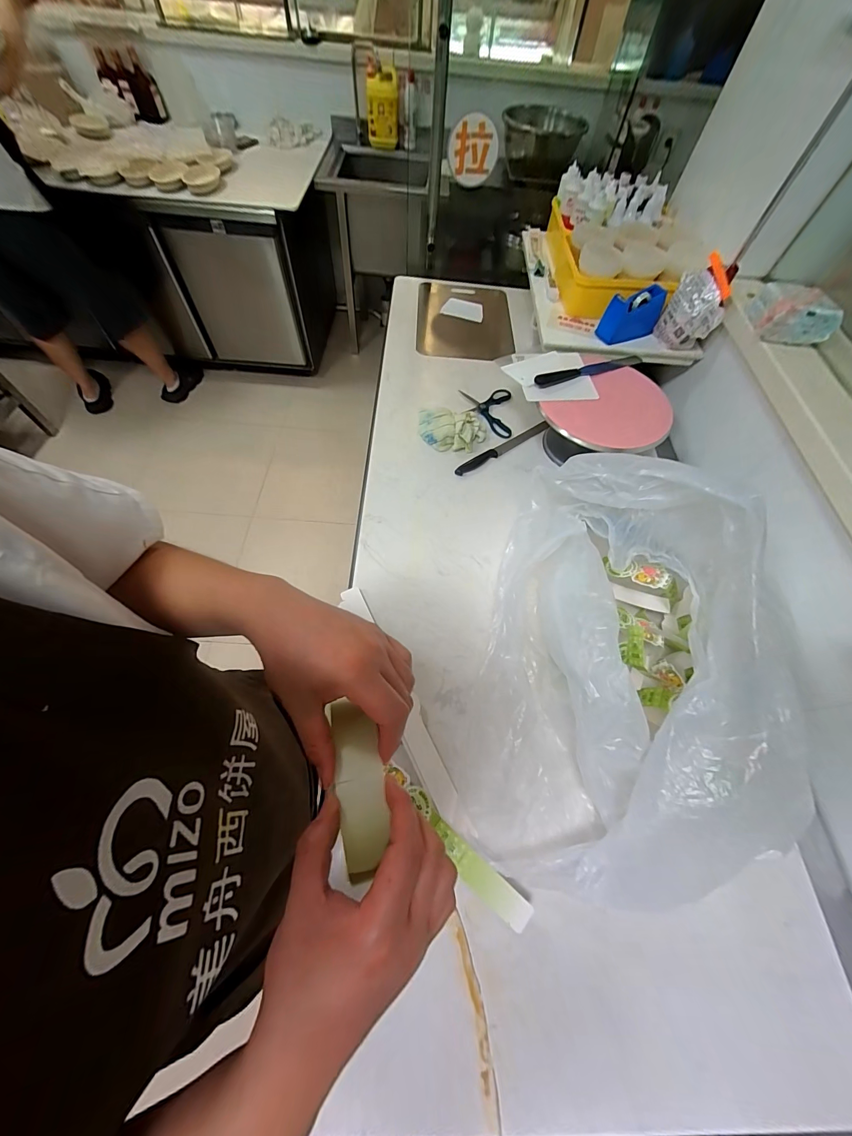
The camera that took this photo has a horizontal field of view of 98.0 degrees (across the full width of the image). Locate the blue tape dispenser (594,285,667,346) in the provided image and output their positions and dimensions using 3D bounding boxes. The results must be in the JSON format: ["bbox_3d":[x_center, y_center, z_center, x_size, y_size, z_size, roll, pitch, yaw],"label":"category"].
[{"bbox_3d":[0.482,-0.588,0.870,0.135,0.100,0.057,-22,66,-15],"label":"blue tape dispenser"}]

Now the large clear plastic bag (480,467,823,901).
[{"bbox_3d":[0.266,0.131,0.515,0.352,0.309,0.573,11,62,3],"label":"large clear plastic bag"}]

